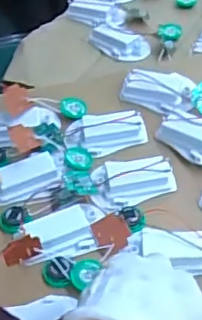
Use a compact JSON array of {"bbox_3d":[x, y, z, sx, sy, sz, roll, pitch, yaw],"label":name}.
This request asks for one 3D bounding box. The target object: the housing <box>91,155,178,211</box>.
[{"bbox_3d":[0.028,0.018,0.526,0.077,0.021,0.047,-14,45,-11],"label":"housing"}]

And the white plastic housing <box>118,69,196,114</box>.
[{"bbox_3d":[0.061,-0.073,0.593,0.074,0.024,0.038,11,46,14],"label":"white plastic housing"}]

